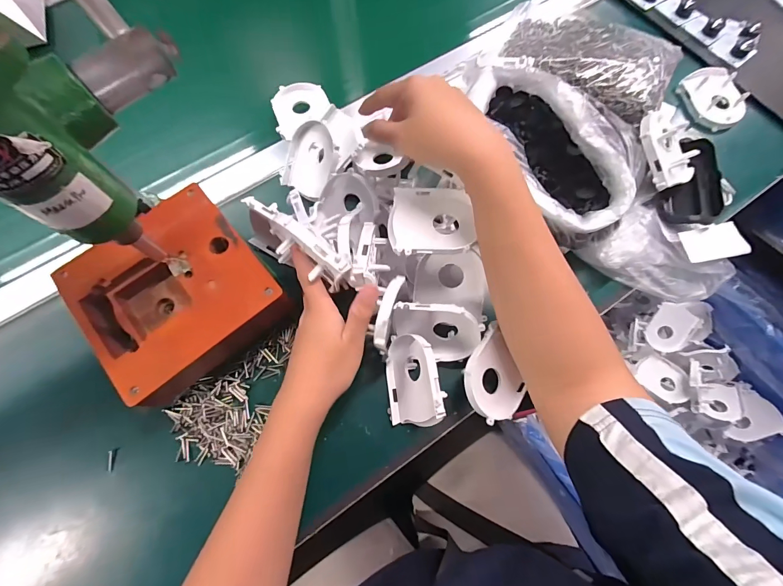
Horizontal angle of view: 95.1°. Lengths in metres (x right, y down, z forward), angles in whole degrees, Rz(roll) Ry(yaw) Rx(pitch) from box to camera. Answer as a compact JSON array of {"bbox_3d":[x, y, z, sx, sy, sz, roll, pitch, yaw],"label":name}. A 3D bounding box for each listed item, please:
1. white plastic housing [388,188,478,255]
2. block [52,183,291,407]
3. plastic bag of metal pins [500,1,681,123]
[{"bbox_3d":[0.036,-0.065,0.321,0.075,0.013,0.070,-5,66,-3],"label":"white plastic housing"},{"bbox_3d":[-0.192,0.006,0.344,0.148,0.068,0.163,-39,76,-12],"label":"block"},{"bbox_3d":[0.244,-0.303,0.457,0.222,0.052,0.154,34,75,11],"label":"plastic bag of metal pins"}]

